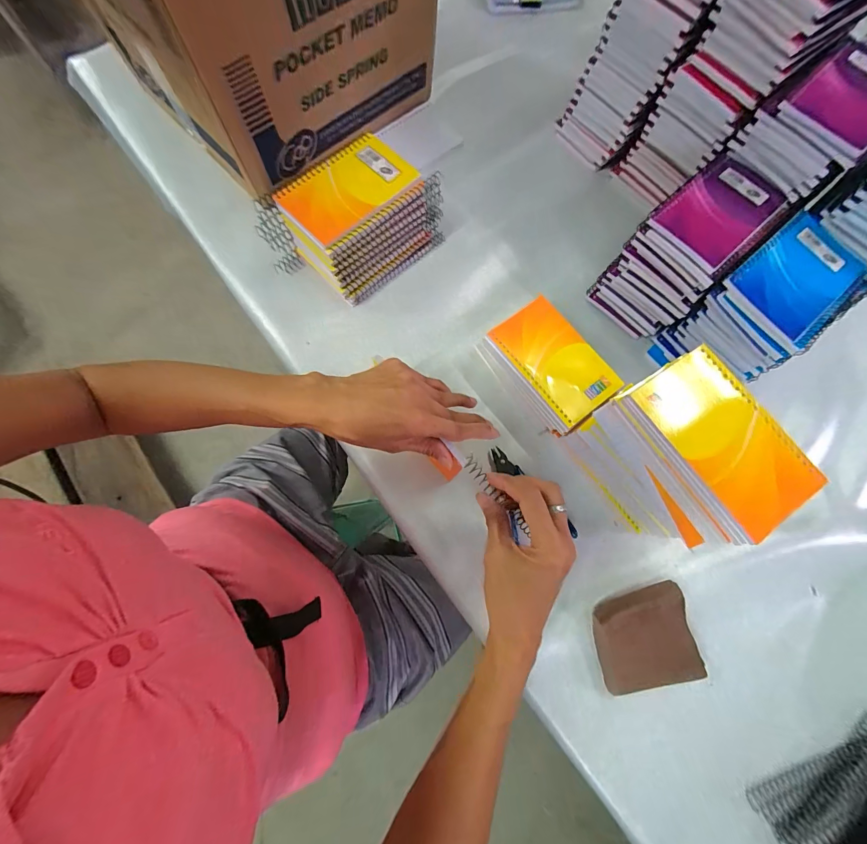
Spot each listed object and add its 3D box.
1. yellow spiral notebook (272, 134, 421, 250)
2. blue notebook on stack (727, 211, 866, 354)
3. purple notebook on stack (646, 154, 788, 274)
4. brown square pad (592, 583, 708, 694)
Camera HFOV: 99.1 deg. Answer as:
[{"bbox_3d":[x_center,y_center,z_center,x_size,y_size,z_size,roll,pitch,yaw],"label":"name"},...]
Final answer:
[{"bbox_3d":[-0.088,-0.238,0.375,0.085,0.007,0.127,43,76,8],"label":"yellow spiral notebook"},{"bbox_3d":[0.354,-0.138,0.355,0.127,0.016,0.092,-38,80,-12],"label":"blue notebook on stack"},{"bbox_3d":[0.289,-0.212,0.375,0.130,0.015,0.084,-40,81,-13],"label":"purple notebook on stack"},{"bbox_3d":[0.196,0.205,0.346,0.090,0.028,0.086,-11,74,-5],"label":"brown square pad"}]

